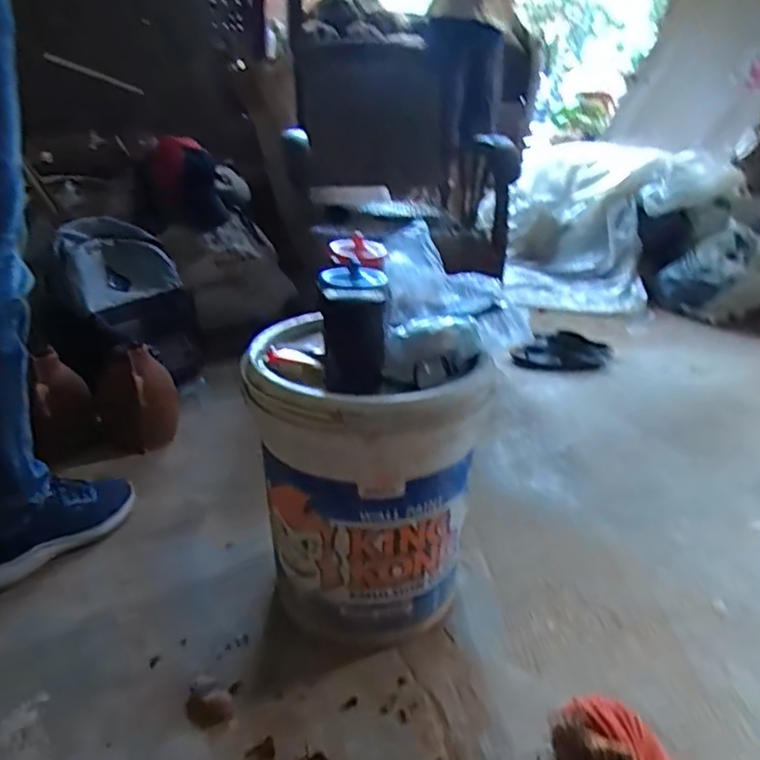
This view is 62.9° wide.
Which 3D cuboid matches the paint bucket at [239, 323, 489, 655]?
[{"bbox_3d":[-0.018,0.127,0.853,0.268,0.398,0.270,1,26,0],"label":"paint bucket"}]

